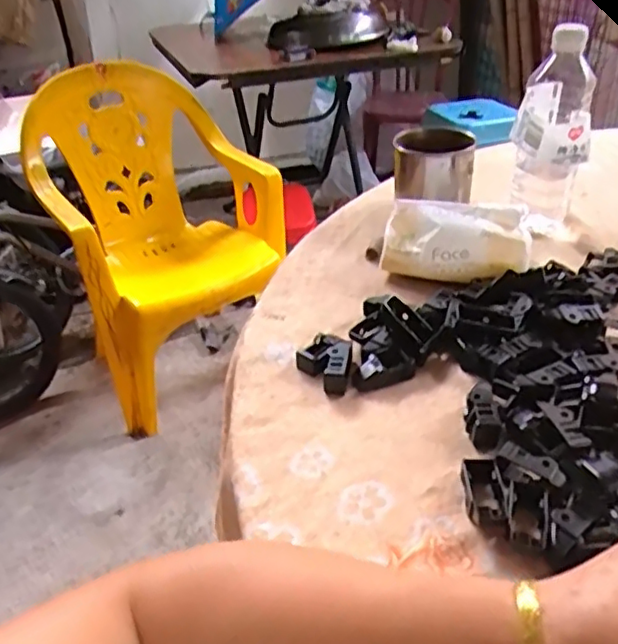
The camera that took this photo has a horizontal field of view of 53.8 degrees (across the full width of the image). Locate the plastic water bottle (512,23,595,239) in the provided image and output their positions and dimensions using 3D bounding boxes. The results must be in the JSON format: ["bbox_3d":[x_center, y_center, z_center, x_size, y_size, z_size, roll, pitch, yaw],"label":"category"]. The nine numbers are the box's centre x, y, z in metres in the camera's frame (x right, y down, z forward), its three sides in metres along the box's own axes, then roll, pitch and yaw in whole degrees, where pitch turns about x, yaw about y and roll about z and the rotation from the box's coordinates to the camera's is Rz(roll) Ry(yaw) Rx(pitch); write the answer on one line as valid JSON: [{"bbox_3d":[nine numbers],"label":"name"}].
[{"bbox_3d":[0.263,-0.203,0.664,0.076,0.203,0.076,9,37,18],"label":"plastic water bottle"}]

